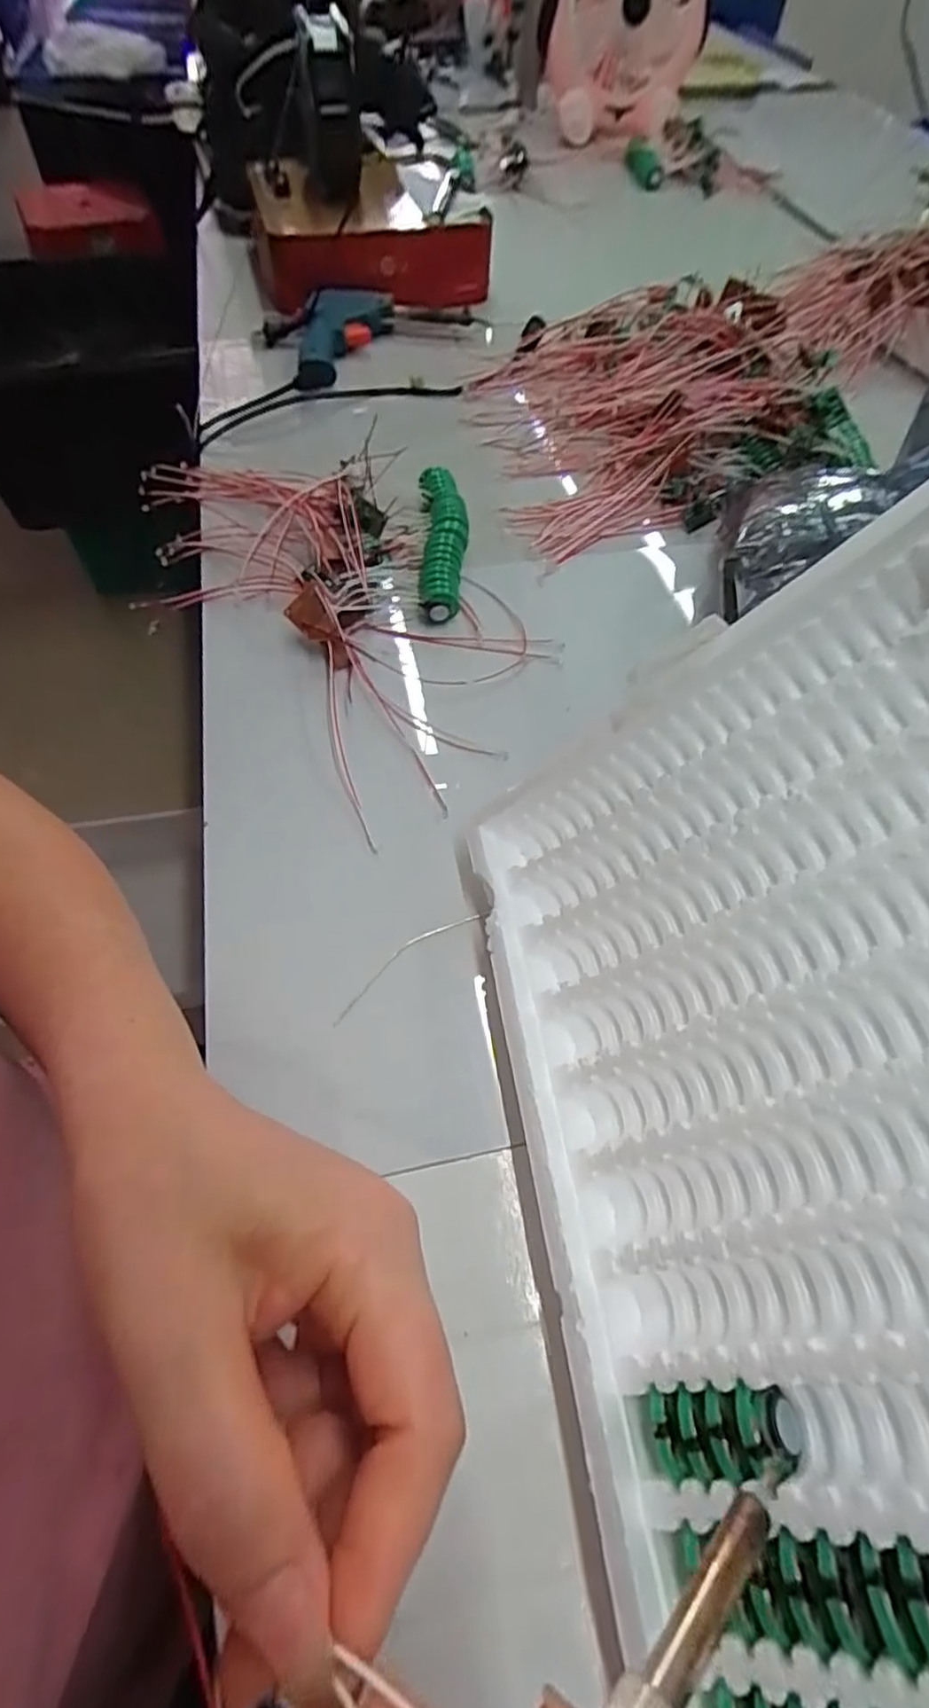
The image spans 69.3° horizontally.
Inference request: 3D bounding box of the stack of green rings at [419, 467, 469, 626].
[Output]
[{"bbox_3d":[-0.015,-0.230,0.501,0.034,0.033,0.145,-1,58,-2],"label":"stack of green rings"}]

